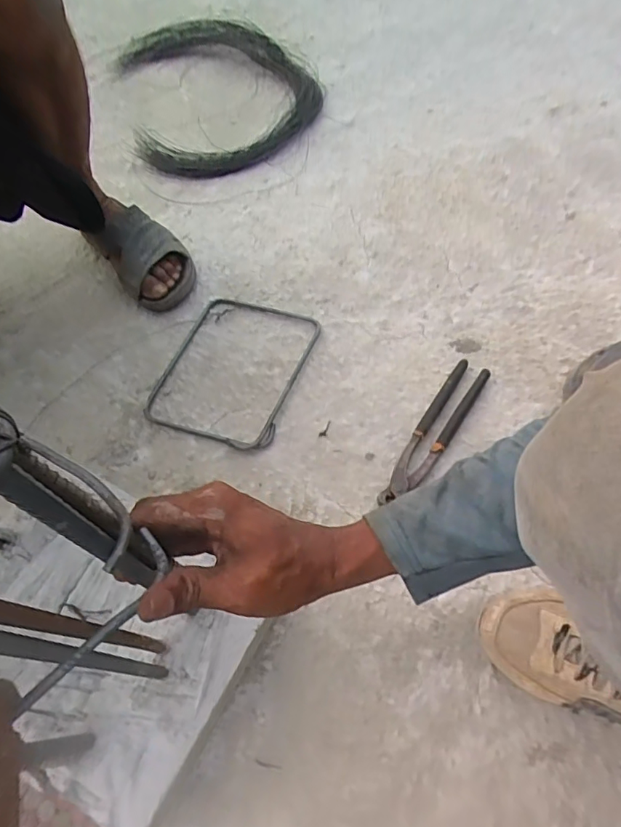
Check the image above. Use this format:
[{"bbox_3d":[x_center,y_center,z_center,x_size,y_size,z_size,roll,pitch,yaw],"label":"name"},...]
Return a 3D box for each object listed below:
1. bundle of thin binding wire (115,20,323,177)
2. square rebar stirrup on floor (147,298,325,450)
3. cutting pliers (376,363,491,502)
[{"bbox_3d":[-0.190,-0.665,1.039,0.366,0.040,0.553,-17,60,-5],"label":"bundle of thin binding wire"},{"bbox_3d":[-0.101,-0.063,0.691,0.175,0.015,0.221,17,63,14],"label":"square rebar stirrup on floor"},{"bbox_3d":[0.151,0.021,0.625,0.043,0.018,0.217,28,66,19],"label":"cutting pliers"}]

